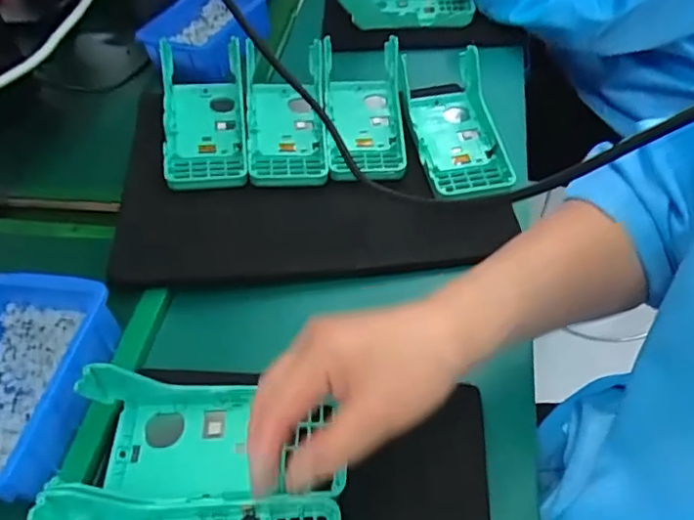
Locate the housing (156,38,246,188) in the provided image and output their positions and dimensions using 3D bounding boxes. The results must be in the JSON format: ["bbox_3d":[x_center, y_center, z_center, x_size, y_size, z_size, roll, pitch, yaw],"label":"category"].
[{"bbox_3d":[-0.140,-0.148,0.553,0.084,0.066,0.173,-10,49,-3],"label":"housing"}]

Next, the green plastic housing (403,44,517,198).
[{"bbox_3d":[0.107,-0.136,0.543,0.082,0.053,0.165,-9,49,-2],"label":"green plastic housing"}]

